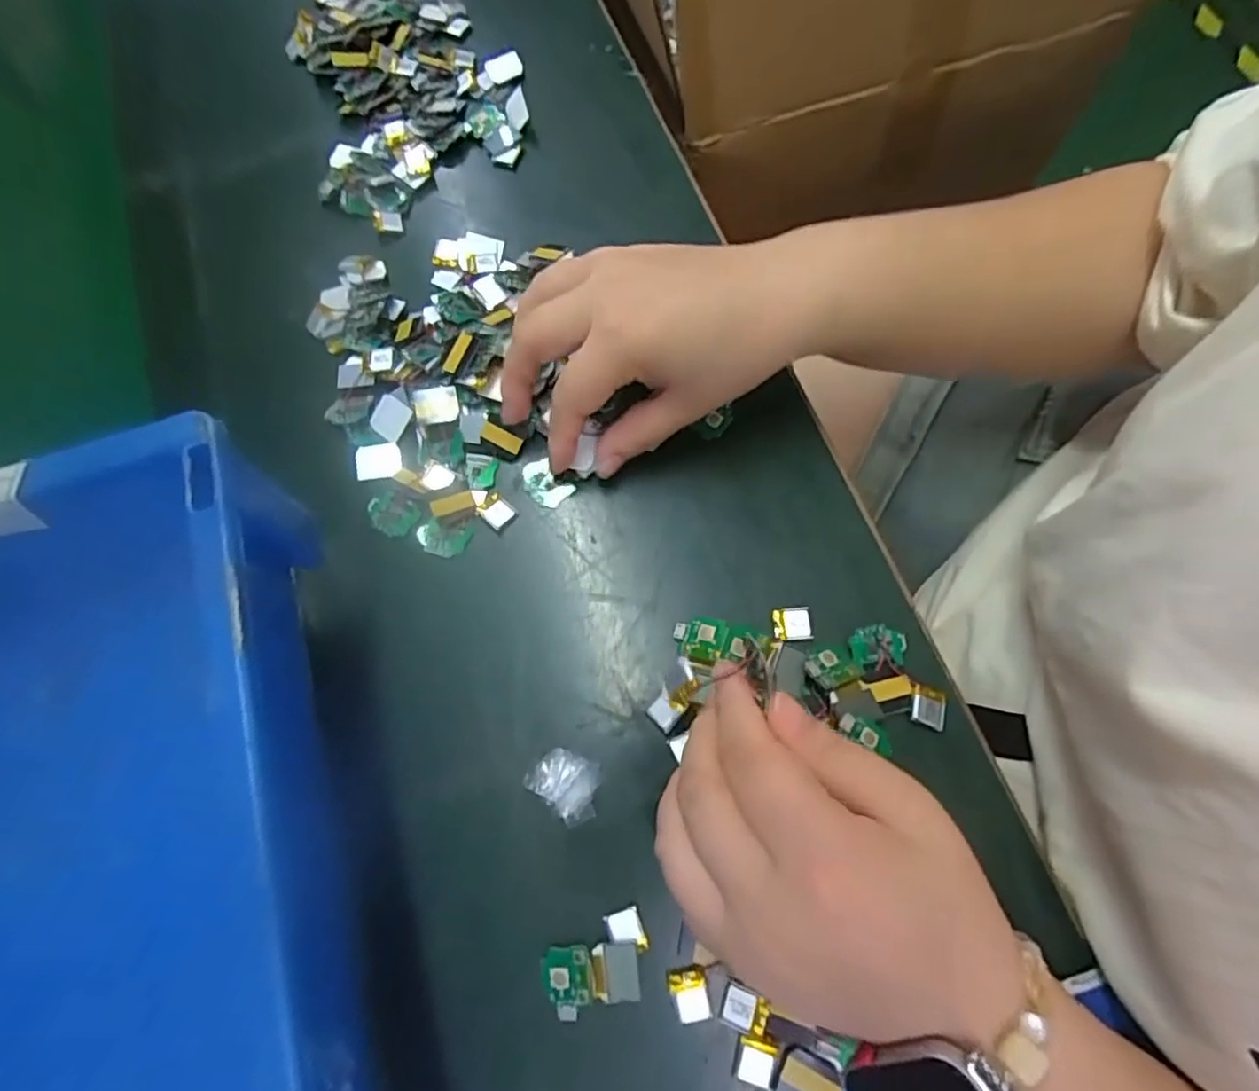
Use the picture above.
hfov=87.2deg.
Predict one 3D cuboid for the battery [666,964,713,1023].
[{"bbox_3d":[0.024,0.176,0.259,0.015,0.004,0.019,-16,72,-4],"label":"battery"}]

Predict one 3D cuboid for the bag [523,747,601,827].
[{"bbox_3d":[-0.027,0.103,0.287,0.032,0.004,0.026,37,76,13],"label":"bag"}]

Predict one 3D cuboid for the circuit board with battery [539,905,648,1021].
[{"bbox_3d":[-0.012,0.169,0.264,0.044,0.004,0.030,-26,73,-7],"label":"circuit board with battery"}]

